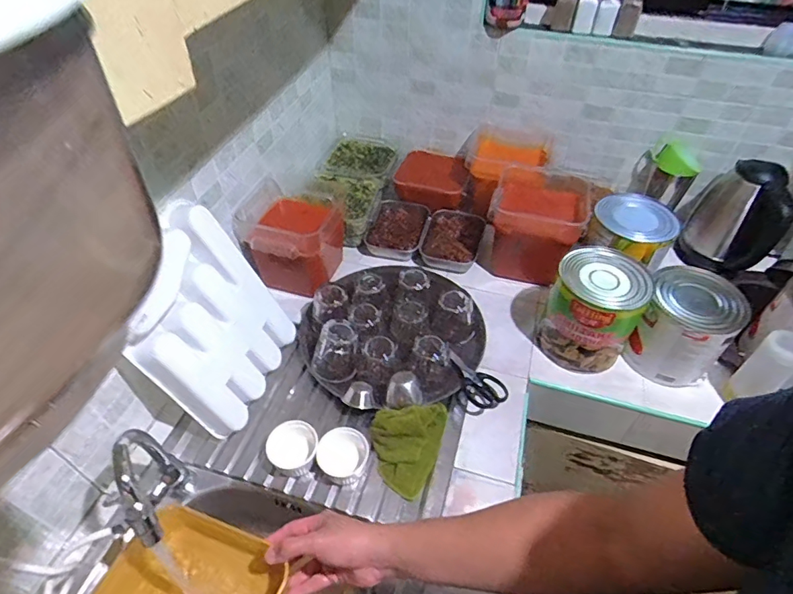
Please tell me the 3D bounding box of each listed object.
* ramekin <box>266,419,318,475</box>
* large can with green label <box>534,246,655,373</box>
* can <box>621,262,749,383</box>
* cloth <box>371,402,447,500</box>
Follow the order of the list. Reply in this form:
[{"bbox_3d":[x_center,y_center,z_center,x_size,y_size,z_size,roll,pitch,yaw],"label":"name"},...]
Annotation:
[{"bbox_3d":[-0.162,0.235,0.751,0.074,0.042,0.072,1,47,-1],"label":"ramekin"},{"bbox_3d":[0.348,0.027,0.865,0.143,0.186,0.153,1,47,-1],"label":"large can with green label"},{"bbox_3d":[0.504,0.047,0.846,0.142,0.148,0.157,29,52,23],"label":"can"},{"bbox_3d":[0.013,0.226,0.762,0.109,0.071,0.152,14,48,12],"label":"cloth"}]

